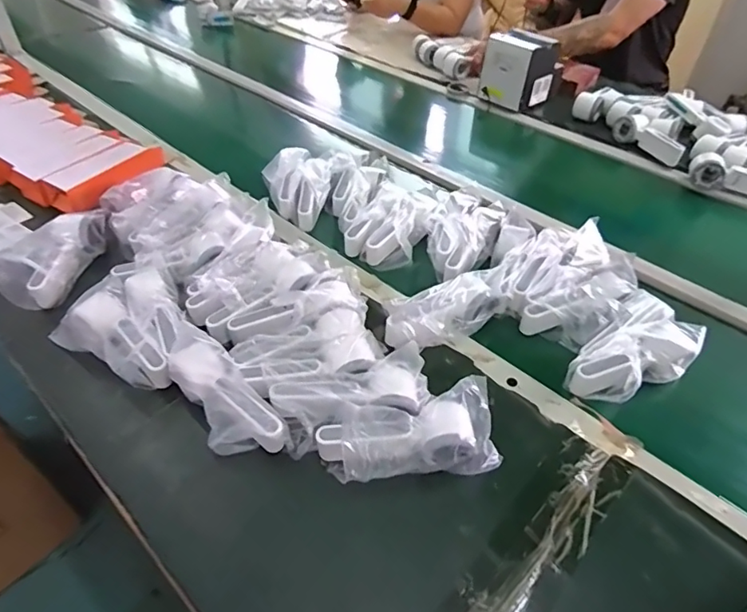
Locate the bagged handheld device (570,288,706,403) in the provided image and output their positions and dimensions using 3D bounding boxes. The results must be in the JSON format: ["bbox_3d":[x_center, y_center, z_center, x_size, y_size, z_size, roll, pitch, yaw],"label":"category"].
[{"bbox_3d":[0.338,0.054,0.636,0.102,0.070,0.172,35,53,29],"label":"bagged handheld device"}]

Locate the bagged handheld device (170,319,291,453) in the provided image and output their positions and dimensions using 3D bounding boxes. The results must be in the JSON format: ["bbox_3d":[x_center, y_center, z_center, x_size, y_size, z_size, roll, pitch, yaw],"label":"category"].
[{"bbox_3d":[-0.173,0.102,0.568,0.071,0.044,0.178,-36,72,-29],"label":"bagged handheld device"}]

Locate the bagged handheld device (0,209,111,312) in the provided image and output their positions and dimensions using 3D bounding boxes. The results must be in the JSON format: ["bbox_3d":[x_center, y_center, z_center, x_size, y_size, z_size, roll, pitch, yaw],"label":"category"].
[{"bbox_3d":[-0.461,-0.082,0.742,0.081,0.067,0.183,9,45,7],"label":"bagged handheld device"}]

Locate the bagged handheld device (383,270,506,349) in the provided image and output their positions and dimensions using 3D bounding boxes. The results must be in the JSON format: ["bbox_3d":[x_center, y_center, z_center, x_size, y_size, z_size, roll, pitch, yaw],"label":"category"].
[{"bbox_3d":[0.098,0.009,0.679,0.178,0.065,0.069,-24,50,-24],"label":"bagged handheld device"}]

